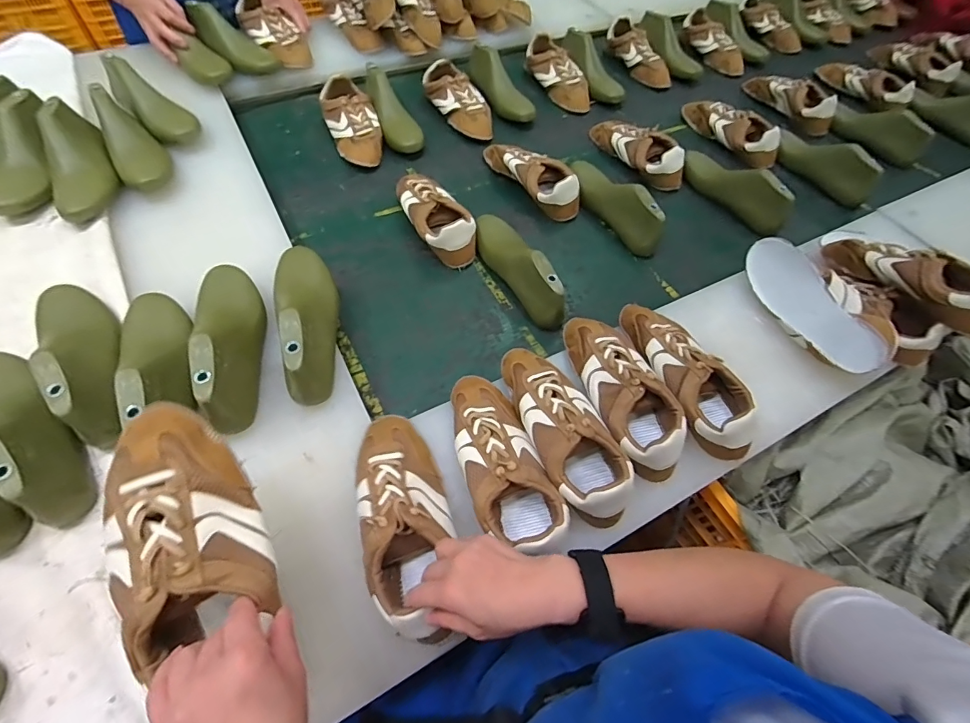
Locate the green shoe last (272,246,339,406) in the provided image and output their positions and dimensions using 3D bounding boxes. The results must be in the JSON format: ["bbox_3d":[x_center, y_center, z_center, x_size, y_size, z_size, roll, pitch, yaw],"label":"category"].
[{"bbox_3d":[-0.231,-0.070,0.581,0.077,0.081,0.248,-15,61,-13],"label":"green shoe last"}]

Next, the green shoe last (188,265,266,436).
[{"bbox_3d":[-0.317,-0.034,0.555,0.073,0.085,0.241,-15,61,-13],"label":"green shoe last"}]

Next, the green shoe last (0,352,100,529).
[{"bbox_3d":[-0.506,0.064,0.487,0.246,0.093,0.067,38,64,17],"label":"green shoe last"}]

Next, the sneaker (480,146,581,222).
[{"bbox_3d":[0.091,-0.364,0.854,0.093,0.066,0.235,-30,65,-20],"label":"sneaker"}]

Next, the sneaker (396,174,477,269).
[{"bbox_3d":[-0.089,-0.261,0.777,0.095,0.067,0.215,-24,65,-17],"label":"sneaker"}]

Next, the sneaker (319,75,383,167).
[{"bbox_3d":[-0.263,-0.477,0.900,0.099,0.072,0.214,-19,62,-15],"label":"sneaker"}]

